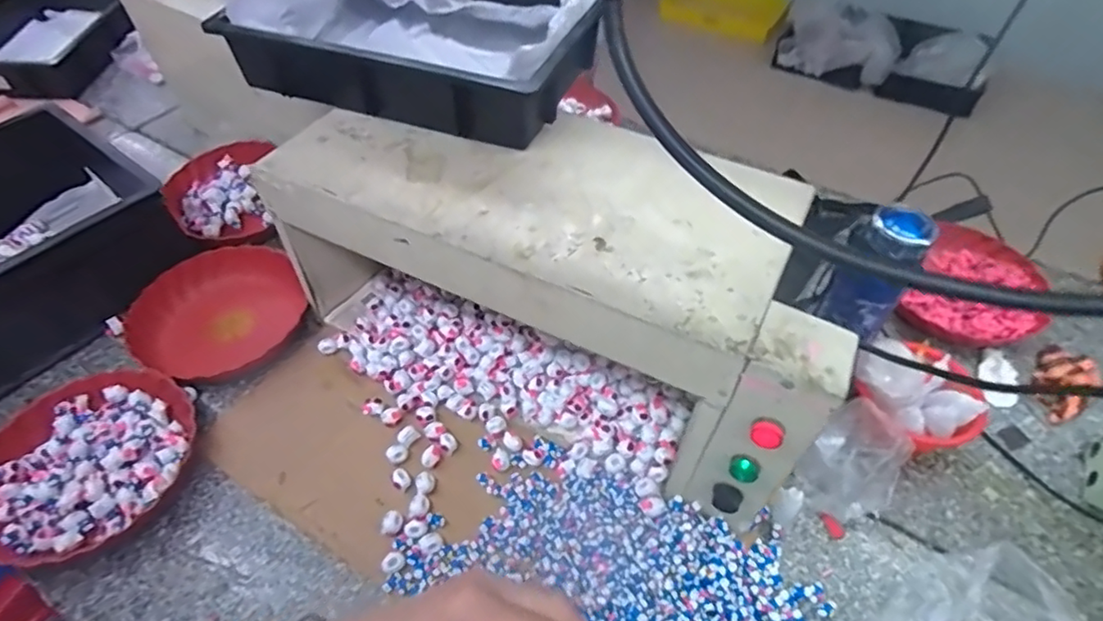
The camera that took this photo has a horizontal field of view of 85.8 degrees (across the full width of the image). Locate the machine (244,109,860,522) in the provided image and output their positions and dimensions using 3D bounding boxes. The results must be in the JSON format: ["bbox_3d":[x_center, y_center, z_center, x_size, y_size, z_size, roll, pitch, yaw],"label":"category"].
[{"bbox_3d":[0.000,-0.064,0.738,0.671,0.232,0.286,26,54,19],"label":"machine"}]

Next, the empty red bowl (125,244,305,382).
[{"bbox_3d":[-0.506,0.011,0.917,0.212,0.092,0.228,27,55,20],"label":"empty red bowl"}]

